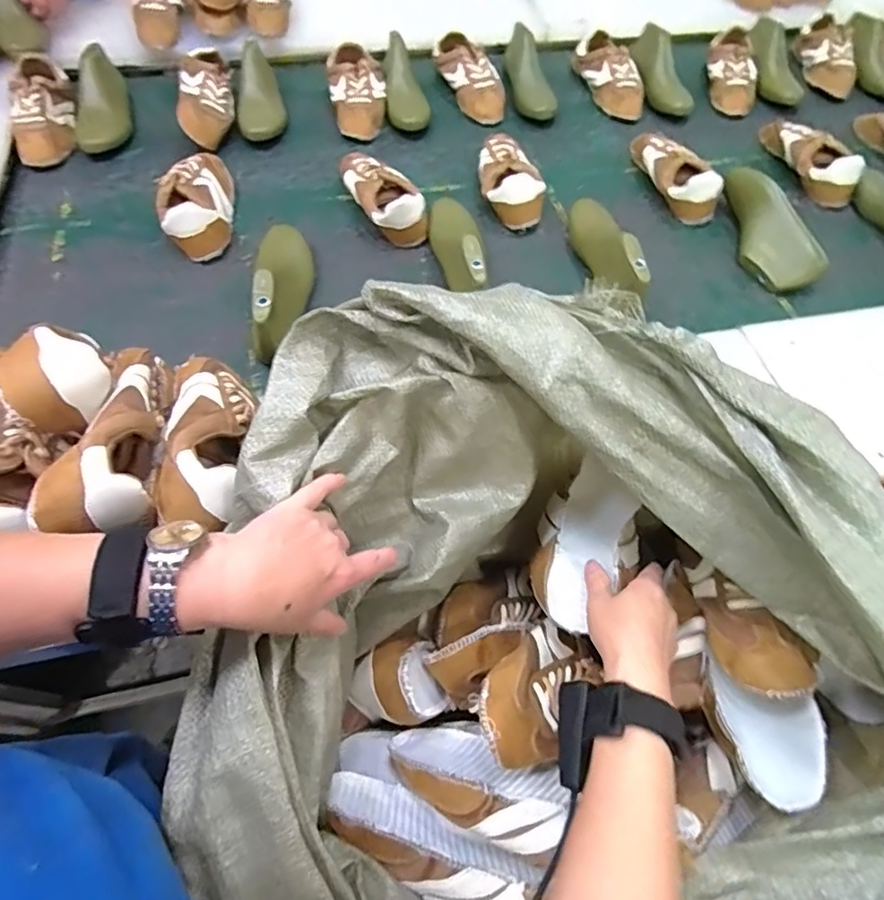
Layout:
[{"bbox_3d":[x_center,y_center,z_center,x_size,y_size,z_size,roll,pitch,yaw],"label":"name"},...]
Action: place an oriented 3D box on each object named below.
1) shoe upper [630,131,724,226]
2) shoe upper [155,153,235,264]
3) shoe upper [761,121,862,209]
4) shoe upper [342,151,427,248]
[{"bbox_3d":[0.391,-0.489,0.951,0.069,0.072,0.234,-21,64,-12],"label":"shoe upper"},{"bbox_3d":[-0.381,-0.383,0.843,0.100,0.072,0.203,-5,61,-4],"label":"shoe upper"},{"bbox_3d":[0.662,-0.538,0.994,0.076,0.065,0.221,-16,63,-10],"label":"shoe upper"},{"bbox_3d":[-0.098,-0.415,0.876,0.085,0.065,0.205,-25,64,-14],"label":"shoe upper"}]

